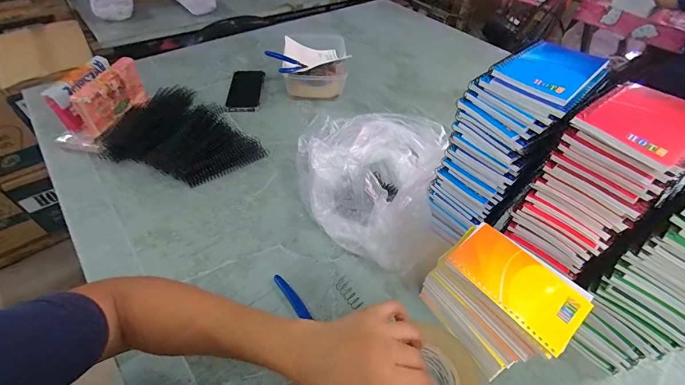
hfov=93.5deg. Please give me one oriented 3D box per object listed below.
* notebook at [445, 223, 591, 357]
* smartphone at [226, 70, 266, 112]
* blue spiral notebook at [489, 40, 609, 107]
[{"bbox_3d":[0.188,0.093,0.345,0.084,0.004,0.129,-30,56,-27],"label":"notebook"},{"bbox_3d":[-0.239,-0.257,0.796,0.078,0.013,0.162,0,48,-4],"label":"smartphone"},{"bbox_3d":[0.238,-0.143,0.369,0.126,0.011,0.085,-34,59,-28],"label":"blue spiral notebook"}]

